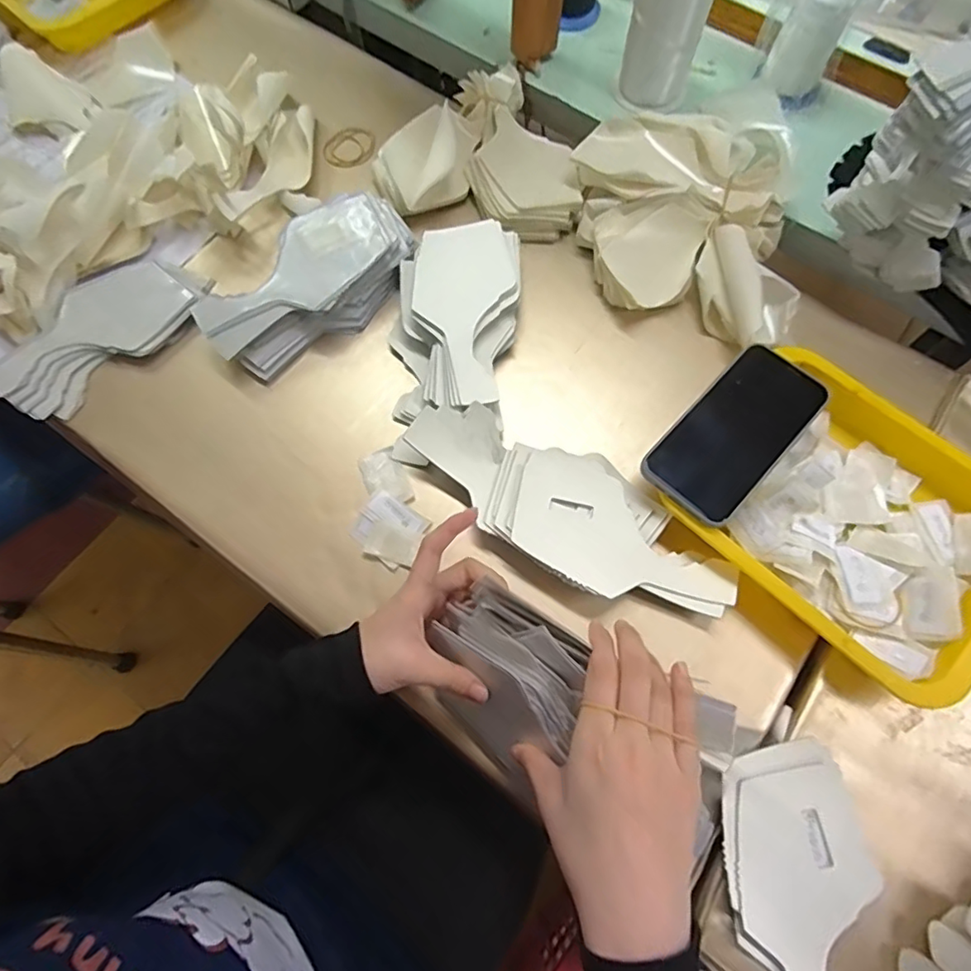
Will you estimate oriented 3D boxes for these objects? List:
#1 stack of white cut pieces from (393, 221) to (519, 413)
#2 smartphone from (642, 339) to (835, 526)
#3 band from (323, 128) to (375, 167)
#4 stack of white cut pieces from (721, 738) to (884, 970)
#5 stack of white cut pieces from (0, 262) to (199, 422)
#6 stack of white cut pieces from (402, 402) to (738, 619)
[{"bbox_3d":[-0.029,-0.158,0.529,0.113,0.051,0.189,8,70,3],"label":"stack of white cut pieces"},{"bbox_3d":[0.203,-0.044,0.461,0.079,0.006,0.159,41,77,14],"label":"smartphone"},{"bbox_3d":[-0.149,-0.370,0.626,0.062,0.006,0.037,-35,102,-13],"label":"band"},{"bbox_3d":[0.215,0.280,0.374,0.095,0.020,0.197,-7,72,5],"label":"stack of white cut pieces"},{"bbox_3d":[-0.367,-0.141,0.535,0.181,0.023,0.096,-39,75,-13],"label":"stack of white cut pieces"},{"bbox_3d":[0.066,0.022,0.474,0.285,0.033,0.102,32,74,11],"label":"stack of white cut pieces"}]

